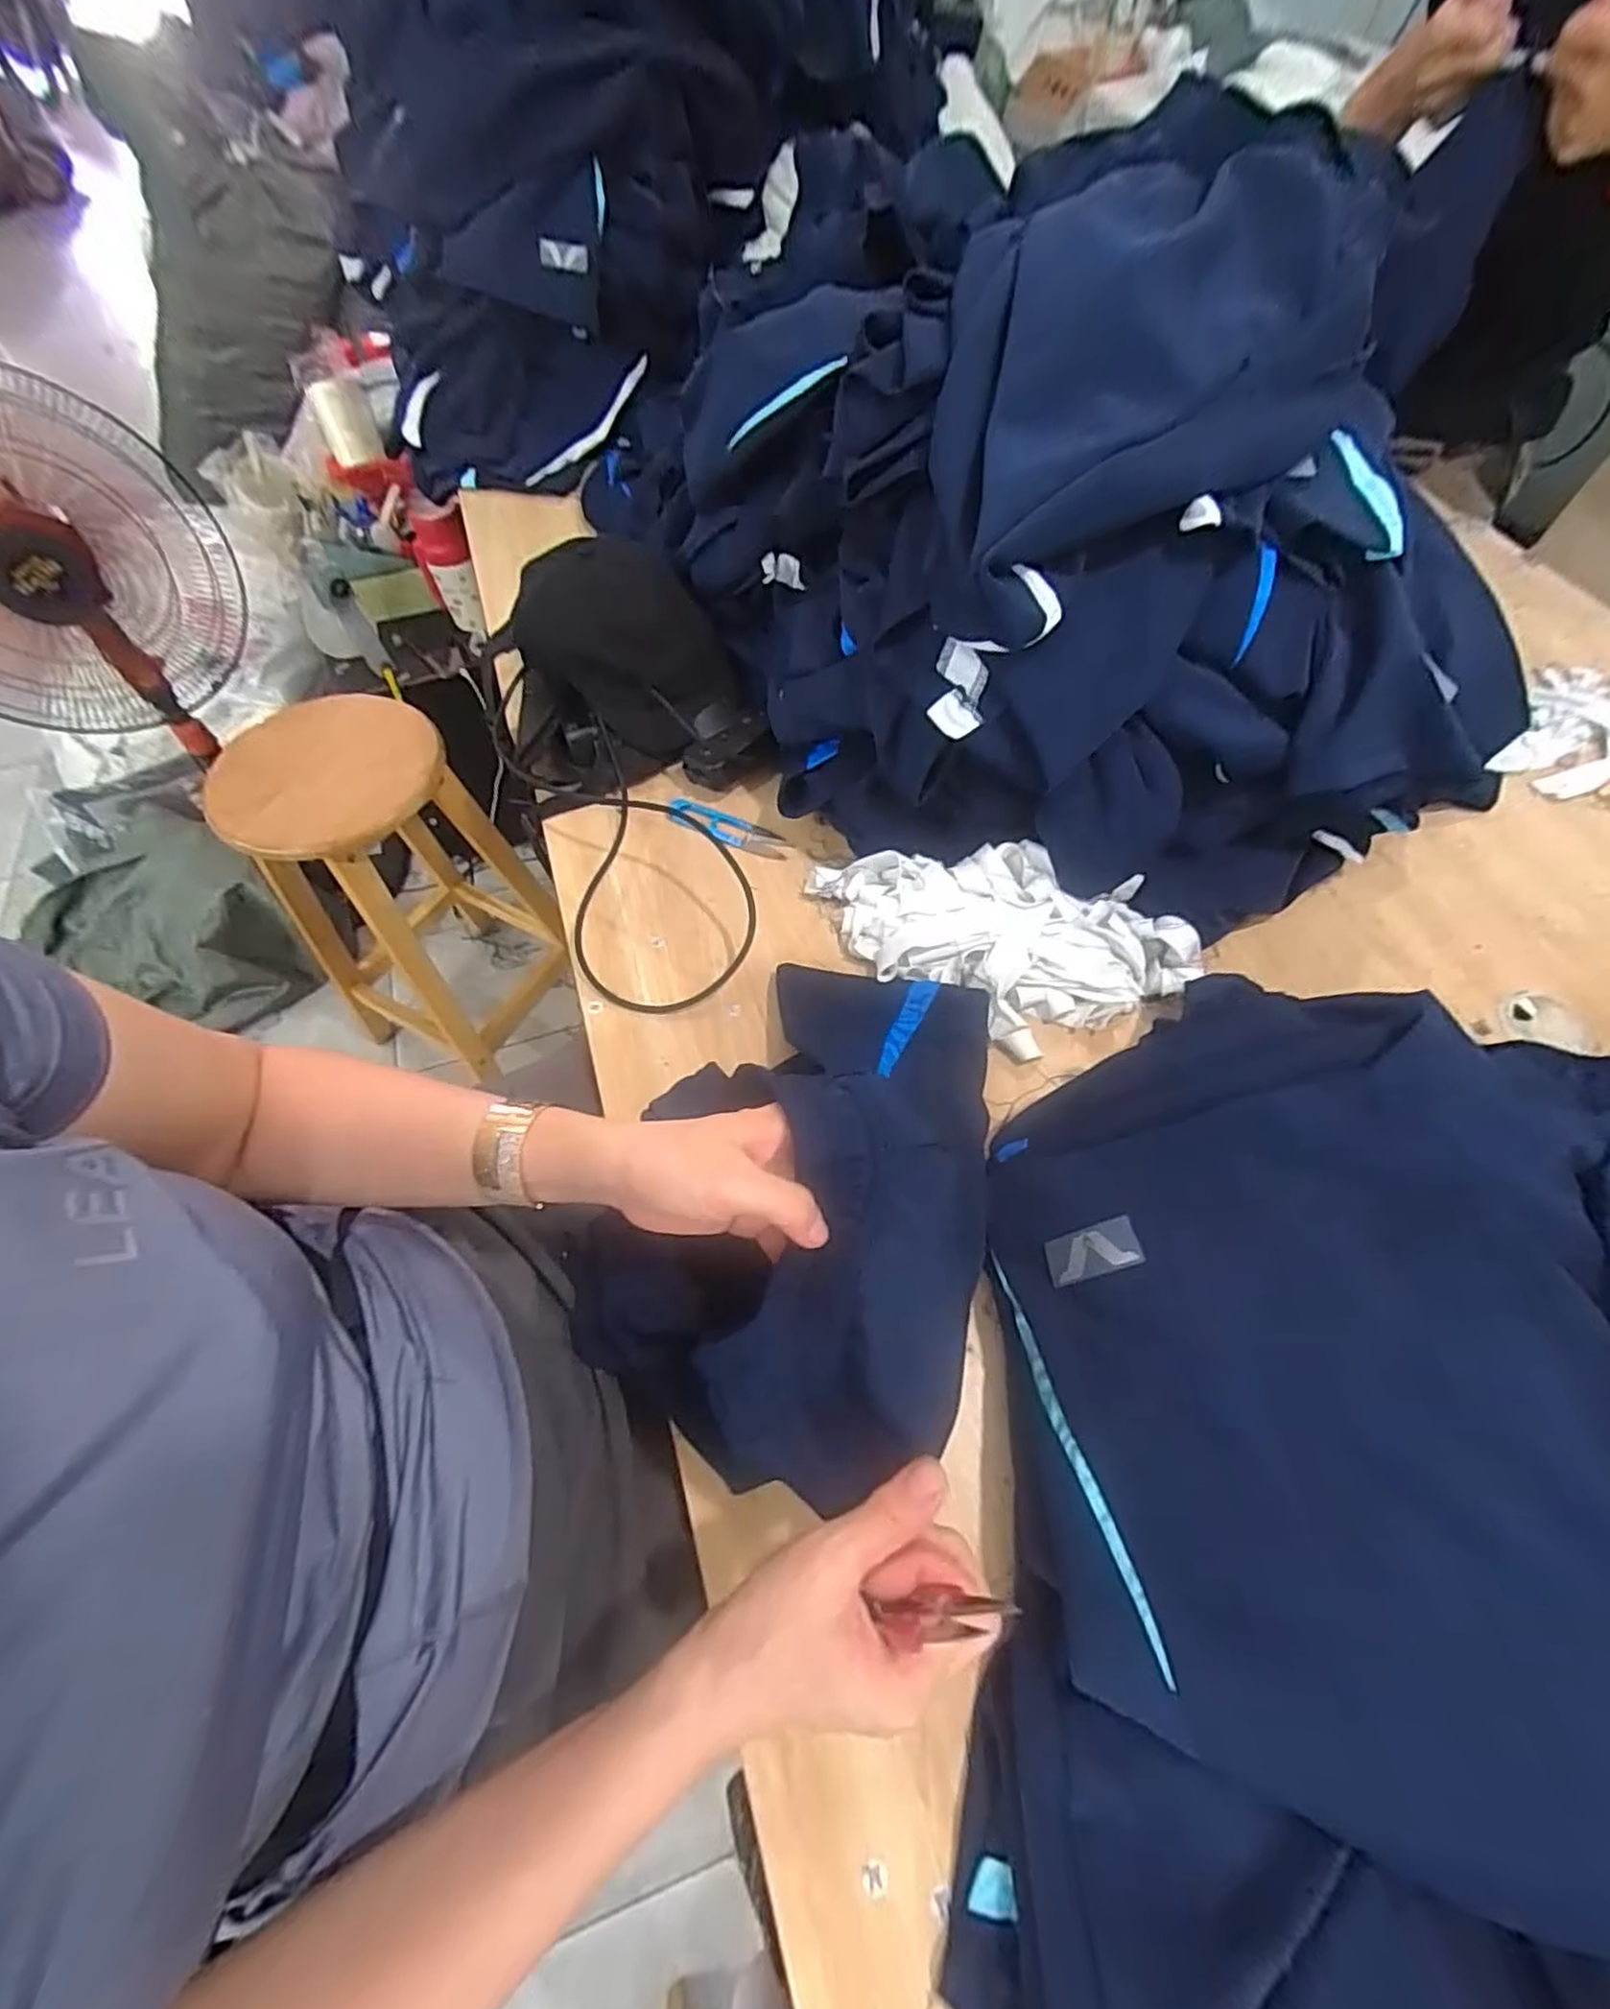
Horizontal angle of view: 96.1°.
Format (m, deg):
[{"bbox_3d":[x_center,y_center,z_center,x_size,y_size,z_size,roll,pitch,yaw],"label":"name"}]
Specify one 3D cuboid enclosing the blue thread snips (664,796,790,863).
[{"bbox_3d":[-0.072,-0.162,0.661,0.122,0.007,0.033,24,63,14],"label":"blue thread snips"}]

